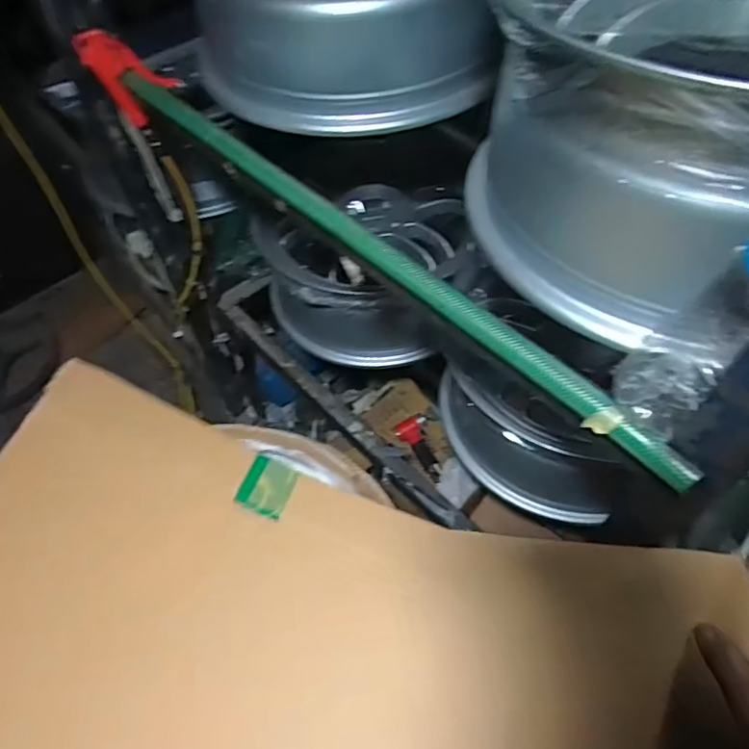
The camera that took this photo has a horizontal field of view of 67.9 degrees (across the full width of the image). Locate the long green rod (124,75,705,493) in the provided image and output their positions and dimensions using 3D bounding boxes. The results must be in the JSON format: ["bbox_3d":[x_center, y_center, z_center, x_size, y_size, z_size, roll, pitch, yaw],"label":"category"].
[{"bbox_3d":[-0.046,-0.161,0.569,0.028,0.027,0.794,-38,62,-21],"label":"long green rod"}]

